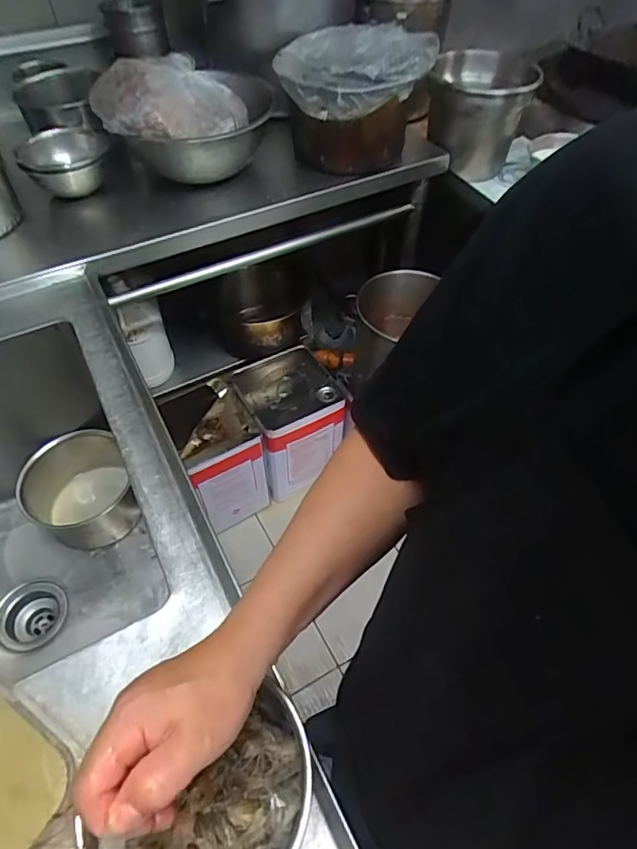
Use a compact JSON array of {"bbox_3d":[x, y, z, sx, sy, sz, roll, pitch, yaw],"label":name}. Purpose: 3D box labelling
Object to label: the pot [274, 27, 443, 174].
[{"bbox_3d":[0.070,-0.648,1.014,0.279,0.203,0.259,0,51,0],"label":"pot"}]

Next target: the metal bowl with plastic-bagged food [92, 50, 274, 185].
[{"bbox_3d":[-0.236,-0.575,0.950,0.315,0.167,0.239,-15,53,-12],"label":"metal bowl with plastic-bagged food"}]

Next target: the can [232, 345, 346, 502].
[{"bbox_3d":[-0.081,-0.008,1.448,0.223,0.287,0.245,-21,54,-16],"label":"can"}]

